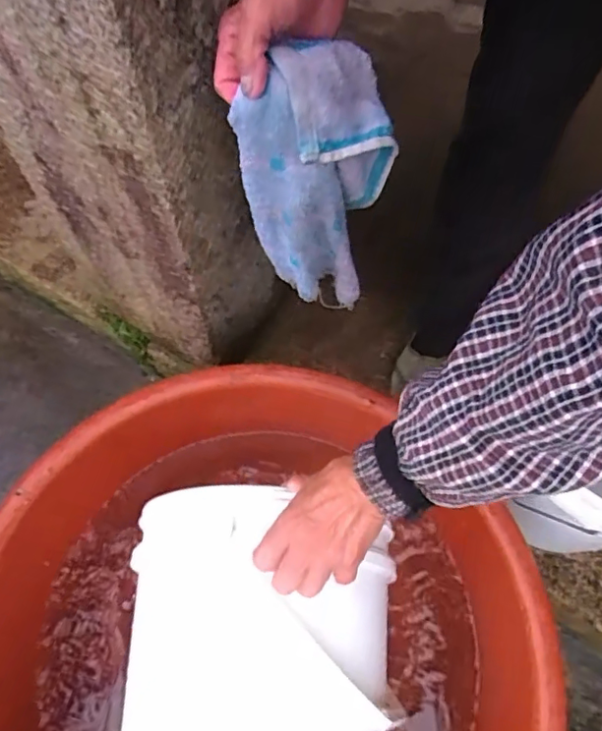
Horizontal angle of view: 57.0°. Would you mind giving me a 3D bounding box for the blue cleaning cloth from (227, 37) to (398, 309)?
[{"bbox_3d":[0.012,-0.144,0.490,0.117,0.266,0.054,-9,64,-3],"label":"blue cleaning cloth"}]

